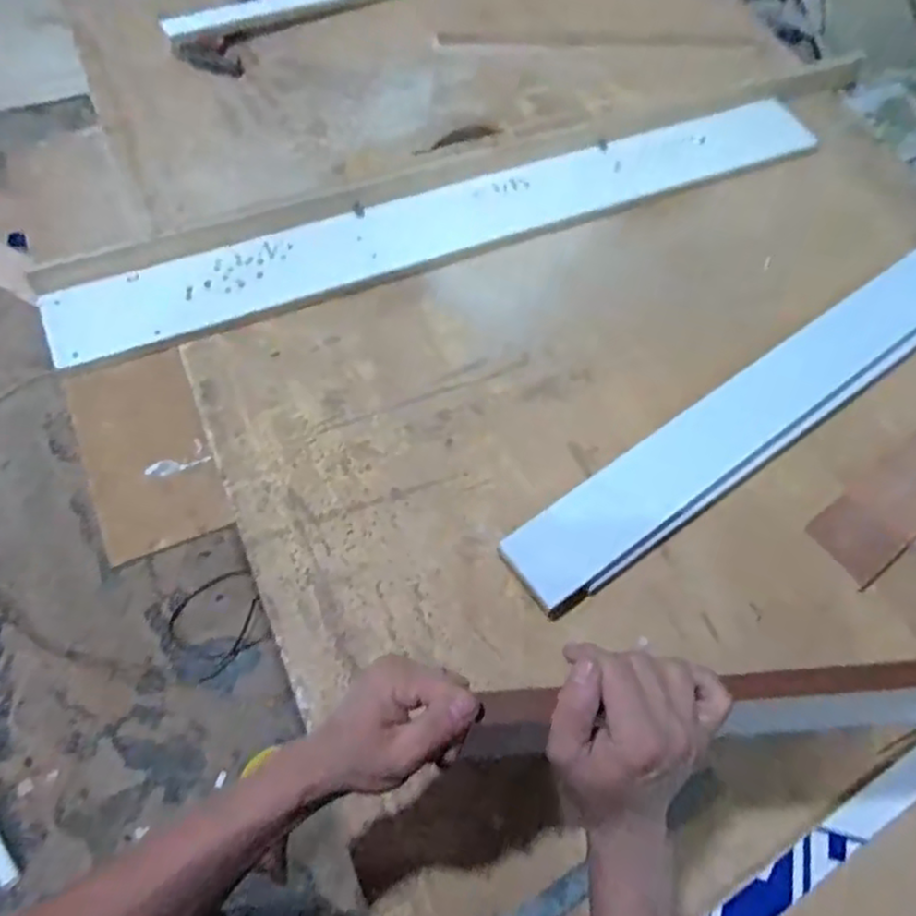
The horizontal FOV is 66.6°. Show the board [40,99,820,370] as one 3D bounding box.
[{"bbox_3d":[0.038,-0.354,1.028,1.186,0.024,0.131,-22,75,-16],"label":"board"}]

